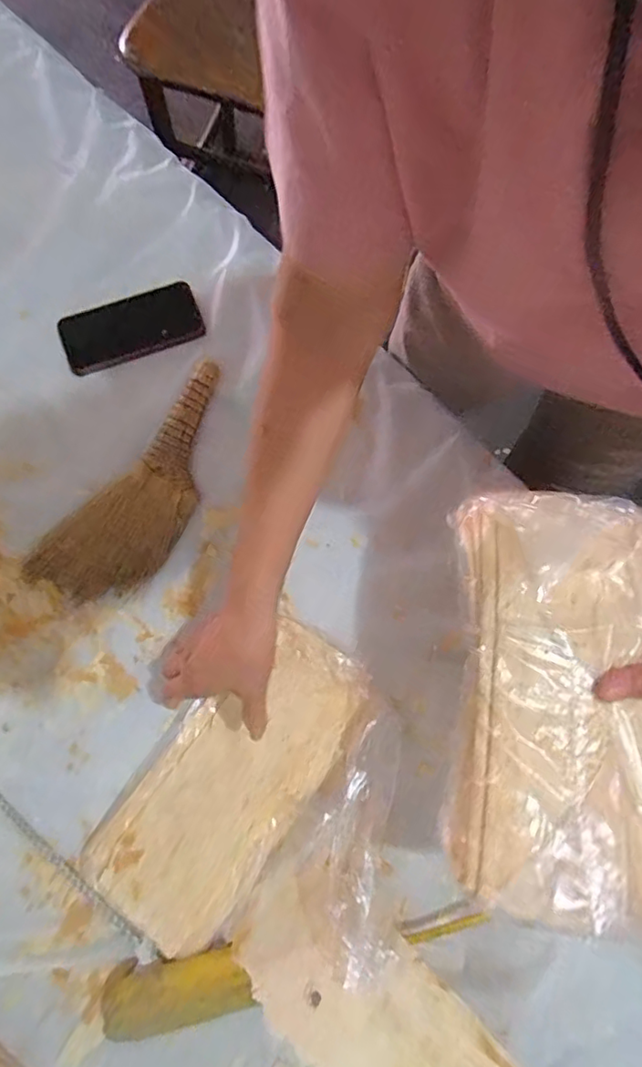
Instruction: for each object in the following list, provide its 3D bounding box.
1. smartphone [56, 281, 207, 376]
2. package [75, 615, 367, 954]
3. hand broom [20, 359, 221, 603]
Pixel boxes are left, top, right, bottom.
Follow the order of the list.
[{"bbox_3d":[-0.227,-0.246,0.672,0.163,0.013,0.076,-21,79,-5],"label":"smartphone"},{"bbox_3d":[-0.084,0.238,0.552,0.145,0.028,0.306,41,79,7],"label":"package"},{"bbox_3d":[-0.184,-0.046,0.617,0.111,0.022,0.294,38,80,7],"label":"hand broom"}]

